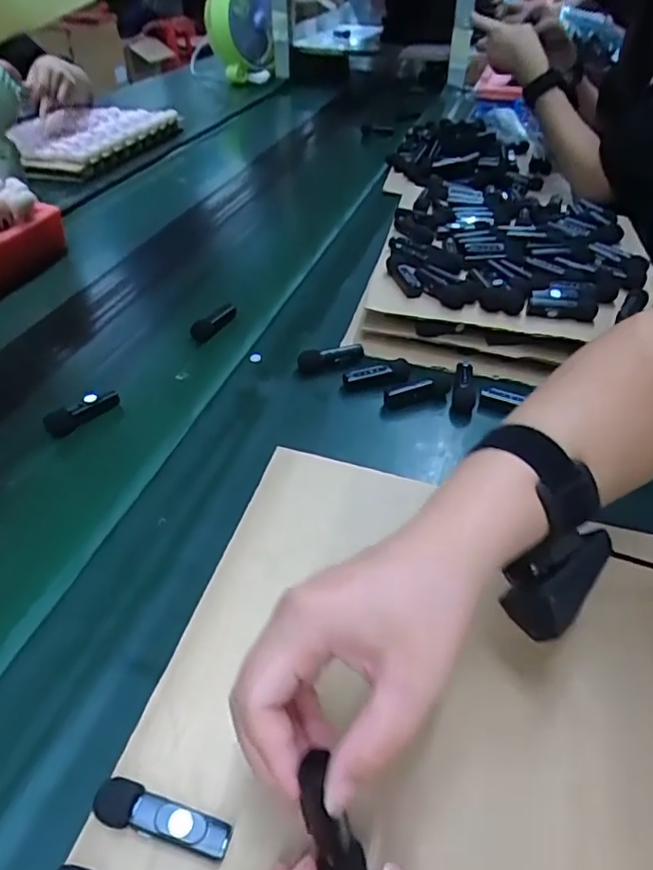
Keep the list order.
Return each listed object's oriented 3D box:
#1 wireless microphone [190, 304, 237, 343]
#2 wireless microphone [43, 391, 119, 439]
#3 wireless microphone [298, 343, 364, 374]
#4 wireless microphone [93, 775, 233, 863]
[{"bbox_3d":[-0.119,-0.119,0.622,0.024,0.012,0.072,18,44,14],"label":"wireless microphone"},{"bbox_3d":[-0.212,-0.020,0.513,0.064,0.019,0.021,-29,51,-15],"label":"wireless microphone"},{"bbox_3d":[0.005,-0.073,0.563,0.062,0.023,0.018,-15,46,-21],"label":"wireless microphone"},{"bbox_3d":[-0.076,0.179,0.275,0.064,0.015,0.018,13,43,8],"label":"wireless microphone"}]

